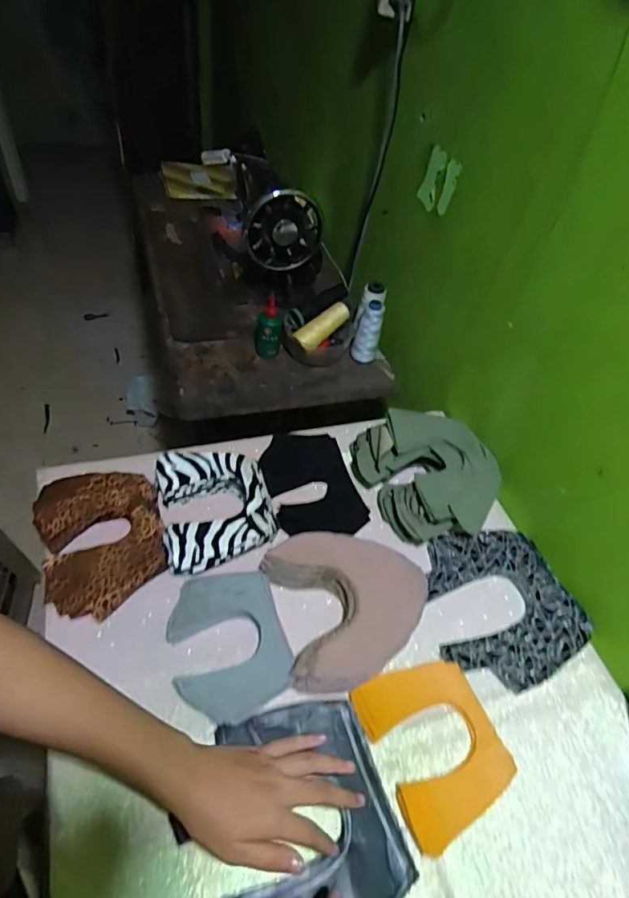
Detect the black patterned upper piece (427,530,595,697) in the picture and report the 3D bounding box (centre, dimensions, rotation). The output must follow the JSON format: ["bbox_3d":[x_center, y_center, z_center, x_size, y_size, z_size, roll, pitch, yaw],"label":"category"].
[{"bbox_3d":[0.235,0.190,0.618,0.180,0.015,0.186,-4,52,-6],"label":"black patterned upper piece"}]

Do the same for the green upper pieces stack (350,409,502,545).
[{"bbox_3d":[0.166,0.035,0.698,0.195,0.070,0.175,-3,50,-13],"label":"green upper pieces stack"}]

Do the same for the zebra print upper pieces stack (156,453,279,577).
[{"bbox_3d":[-0.125,0.075,0.642,0.138,0.050,0.158,-7,51,-16],"label":"zebra print upper pieces stack"}]

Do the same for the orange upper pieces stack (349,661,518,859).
[{"bbox_3d":[0.124,0.298,0.512,0.123,0.011,0.148,-15,54,-22],"label":"orange upper pieces stack"}]

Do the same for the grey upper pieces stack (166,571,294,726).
[{"bbox_3d":[-0.092,0.209,0.539,0.116,0.026,0.151,-12,53,-20],"label":"grey upper pieces stack"}]

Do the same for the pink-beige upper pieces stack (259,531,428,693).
[{"bbox_3d":[0.044,0.175,0.585,0.179,0.031,0.174,-10,52,-18],"label":"pink-beige upper pieces stack"}]

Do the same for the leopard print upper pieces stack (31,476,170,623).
[{"bbox_3d":[-0.257,0.110,0.608,0.139,0.043,0.183,-12,53,-20],"label":"leopard print upper pieces stack"}]

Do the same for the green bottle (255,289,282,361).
[{"bbox_3d":[-0.079,-0.213,0.862,0.045,0.104,0.053,6,49,-5],"label":"green bottle"}]

